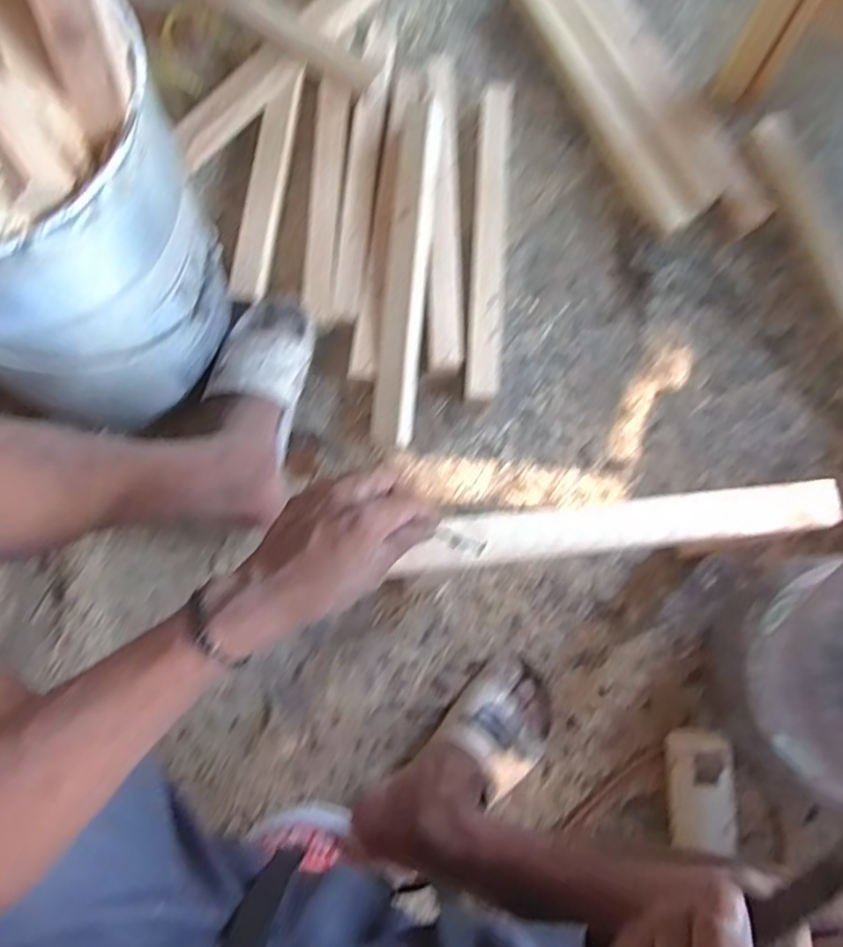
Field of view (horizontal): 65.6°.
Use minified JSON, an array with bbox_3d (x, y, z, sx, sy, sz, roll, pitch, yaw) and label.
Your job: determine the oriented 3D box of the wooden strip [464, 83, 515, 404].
[{"bbox_3d":[0.086,-0.303,0.827,0.043,0.036,0.449,5,76,1],"label":"wooden strip"}]

